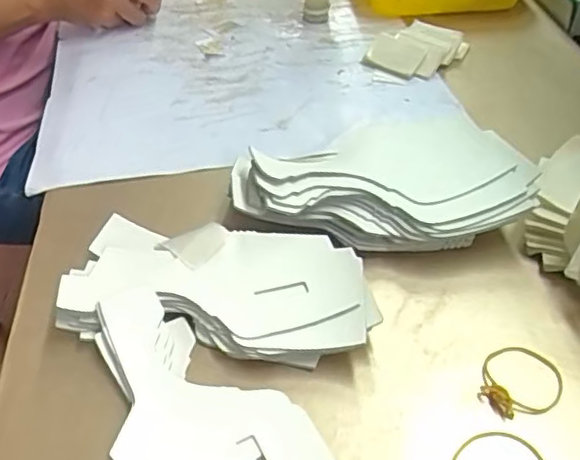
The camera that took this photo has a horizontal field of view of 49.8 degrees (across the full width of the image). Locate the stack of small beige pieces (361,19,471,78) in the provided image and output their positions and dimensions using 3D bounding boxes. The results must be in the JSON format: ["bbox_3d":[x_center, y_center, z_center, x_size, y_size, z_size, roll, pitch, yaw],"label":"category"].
[{"bbox_3d":[0.127,-0.181,0.631,0.082,0.021,0.086,22,49,24],"label":"stack of small beige pieces"}]

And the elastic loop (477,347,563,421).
[{"bbox_3d":[0.134,0.086,0.360,0.043,0.006,0.047,14,46,17],"label":"elastic loop"}]

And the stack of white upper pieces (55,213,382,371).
[{"bbox_3d":[-0.046,0.037,0.411,0.198,0.024,0.095,7,44,10],"label":"stack of white upper pieces"}]

